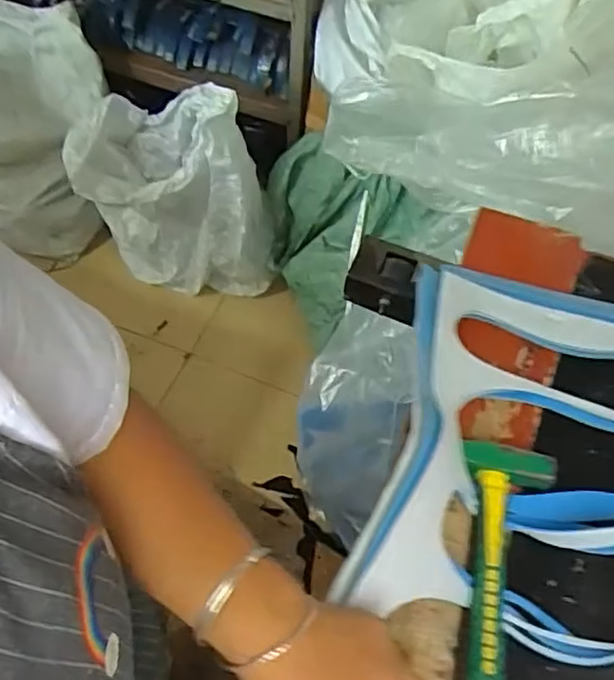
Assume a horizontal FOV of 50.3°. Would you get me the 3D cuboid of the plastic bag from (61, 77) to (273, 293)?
[{"bbox_3d":[-0.320,-0.360,1.594,0.464,0.568,0.245,21,59,12],"label":"plastic bag"}]

